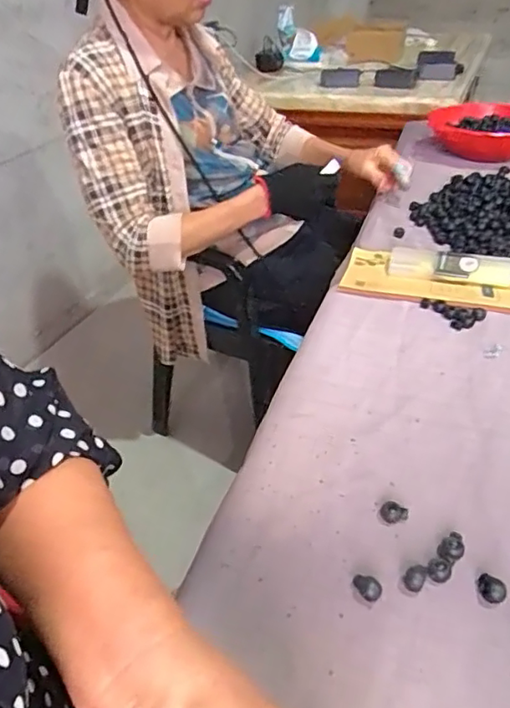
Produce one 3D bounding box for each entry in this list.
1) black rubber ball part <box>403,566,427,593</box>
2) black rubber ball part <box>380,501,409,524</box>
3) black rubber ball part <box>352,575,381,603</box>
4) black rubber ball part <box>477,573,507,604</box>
[{"bbox_3d":[0.106,0.148,0.369,0.013,0.009,0.016,13,37,20],"label":"black rubber ball part"},{"bbox_3d":[0.103,0.118,0.411,0.019,0.009,0.014,20,40,29],"label":"black rubber ball part"},{"bbox_3d":[0.073,0.153,0.363,0.019,0.013,0.012,11,37,18],"label":"black rubber ball part"},{"bbox_3d":[0.153,0.153,0.360,0.017,0.014,0.013,20,40,29],"label":"black rubber ball part"}]

